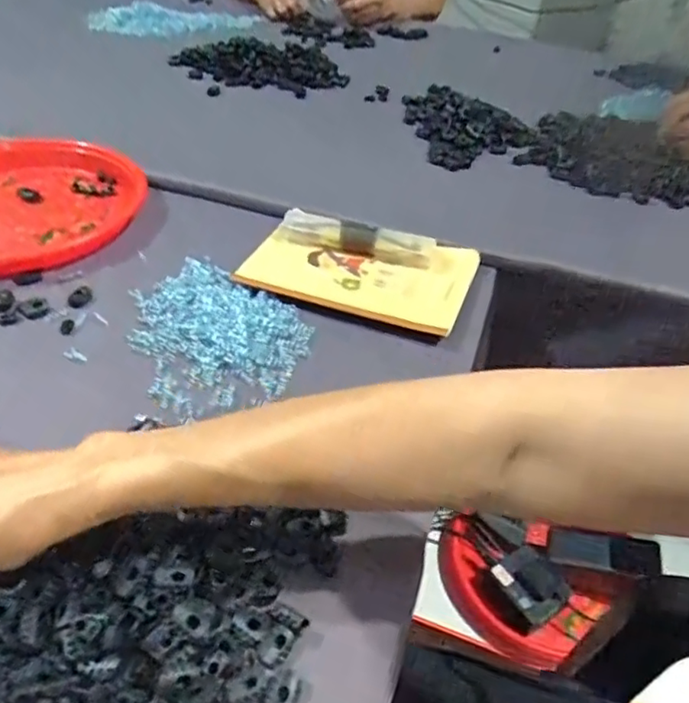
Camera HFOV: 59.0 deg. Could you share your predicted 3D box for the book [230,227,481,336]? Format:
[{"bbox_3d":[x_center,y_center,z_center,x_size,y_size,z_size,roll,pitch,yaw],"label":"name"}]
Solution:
[{"bbox_3d":[0.017,-0.080,0.588,0.202,0.017,0.125,17,44,13],"label":"book"}]

